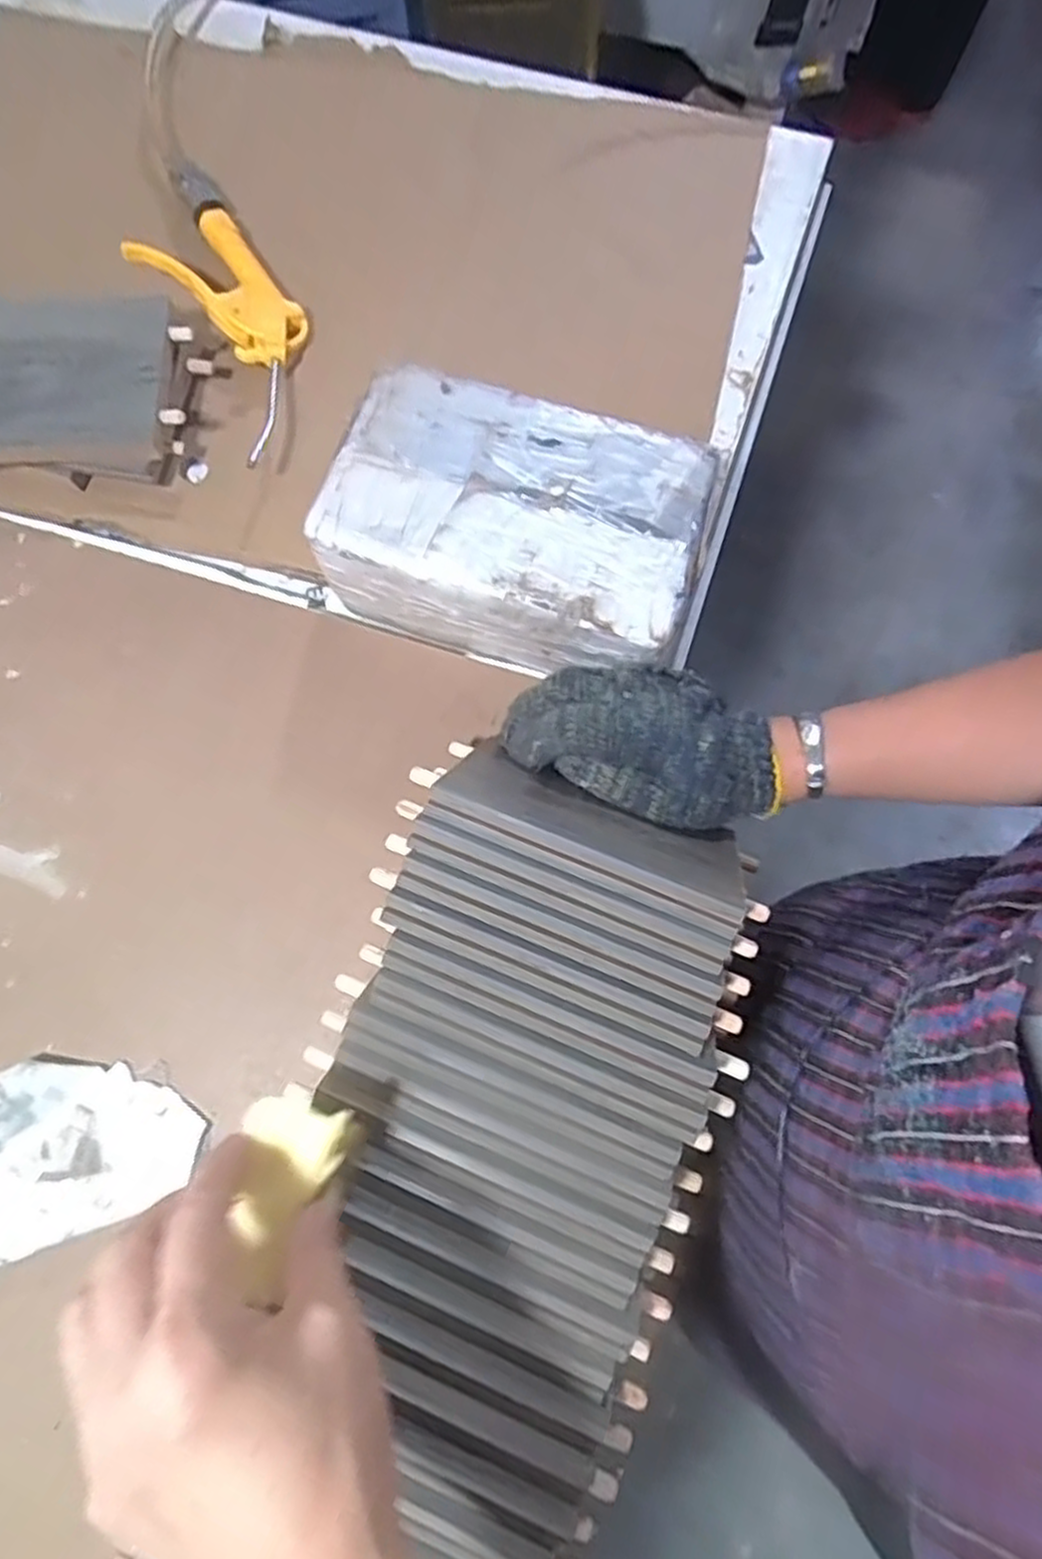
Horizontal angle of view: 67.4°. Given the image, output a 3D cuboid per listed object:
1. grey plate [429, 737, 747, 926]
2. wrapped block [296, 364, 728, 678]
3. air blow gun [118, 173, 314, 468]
[{"bbox_3d":[0.039,0.021,0.401,0.151,0.096,0.008,21,109,6],"label":"grey plate"},{"bbox_3d":[-0.003,-0.140,0.458,0.202,0.088,0.130,17,78,5],"label":"wrapped block"},{"bbox_3d":[-0.224,-0.363,0.558,0.086,0.034,0.229,-31,78,-6],"label":"air blow gun"}]

